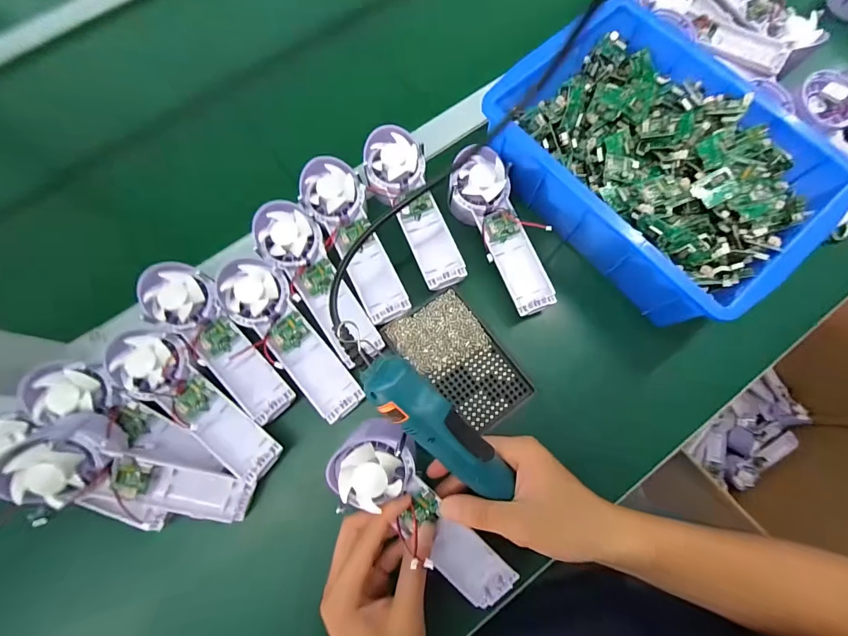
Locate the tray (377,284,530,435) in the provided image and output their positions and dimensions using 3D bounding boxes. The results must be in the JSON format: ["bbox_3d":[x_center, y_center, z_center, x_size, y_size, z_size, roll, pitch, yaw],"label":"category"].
[{"bbox_3d":[0.033,0.042,0.359,0.082,0.013,0.133,-38,79,-8],"label":"tray"}]

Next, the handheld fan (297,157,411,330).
[{"bbox_3d":[-0.067,-0.081,0.374,0.056,0.027,0.177,-28,77,-6],"label":"handheld fan"}]

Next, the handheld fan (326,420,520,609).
[{"bbox_3d":[-0.002,0.157,0.294,0.067,0.030,0.171,-41,98,-9],"label":"handheld fan"}]

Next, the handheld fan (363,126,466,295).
[{"bbox_3d":[-0.013,-0.112,0.381,0.063,0.030,0.173,-17,77,-3],"label":"handheld fan"}]

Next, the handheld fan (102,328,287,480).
[{"bbox_3d":[-0.205,0.080,0.328,0.167,0.033,0.055,42,80,10],"label":"handheld fan"}]

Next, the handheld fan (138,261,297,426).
[{"bbox_3d":[-0.191,0.019,0.343,0.053,0.031,0.174,-43,79,-9],"label":"handheld fan"}]

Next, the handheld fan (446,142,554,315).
[{"bbox_3d":[0.078,-0.087,0.380,0.075,0.038,0.174,-17,76,-3],"label":"handheld fan"}]

